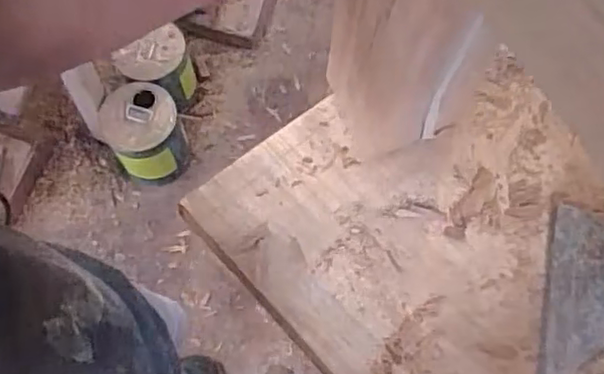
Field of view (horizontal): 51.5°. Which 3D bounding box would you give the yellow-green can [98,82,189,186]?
[{"bbox_3d":[-0.348,-0.108,1.411,0.161,0.208,0.172,0,68,0],"label":"yellow-green can"}]

